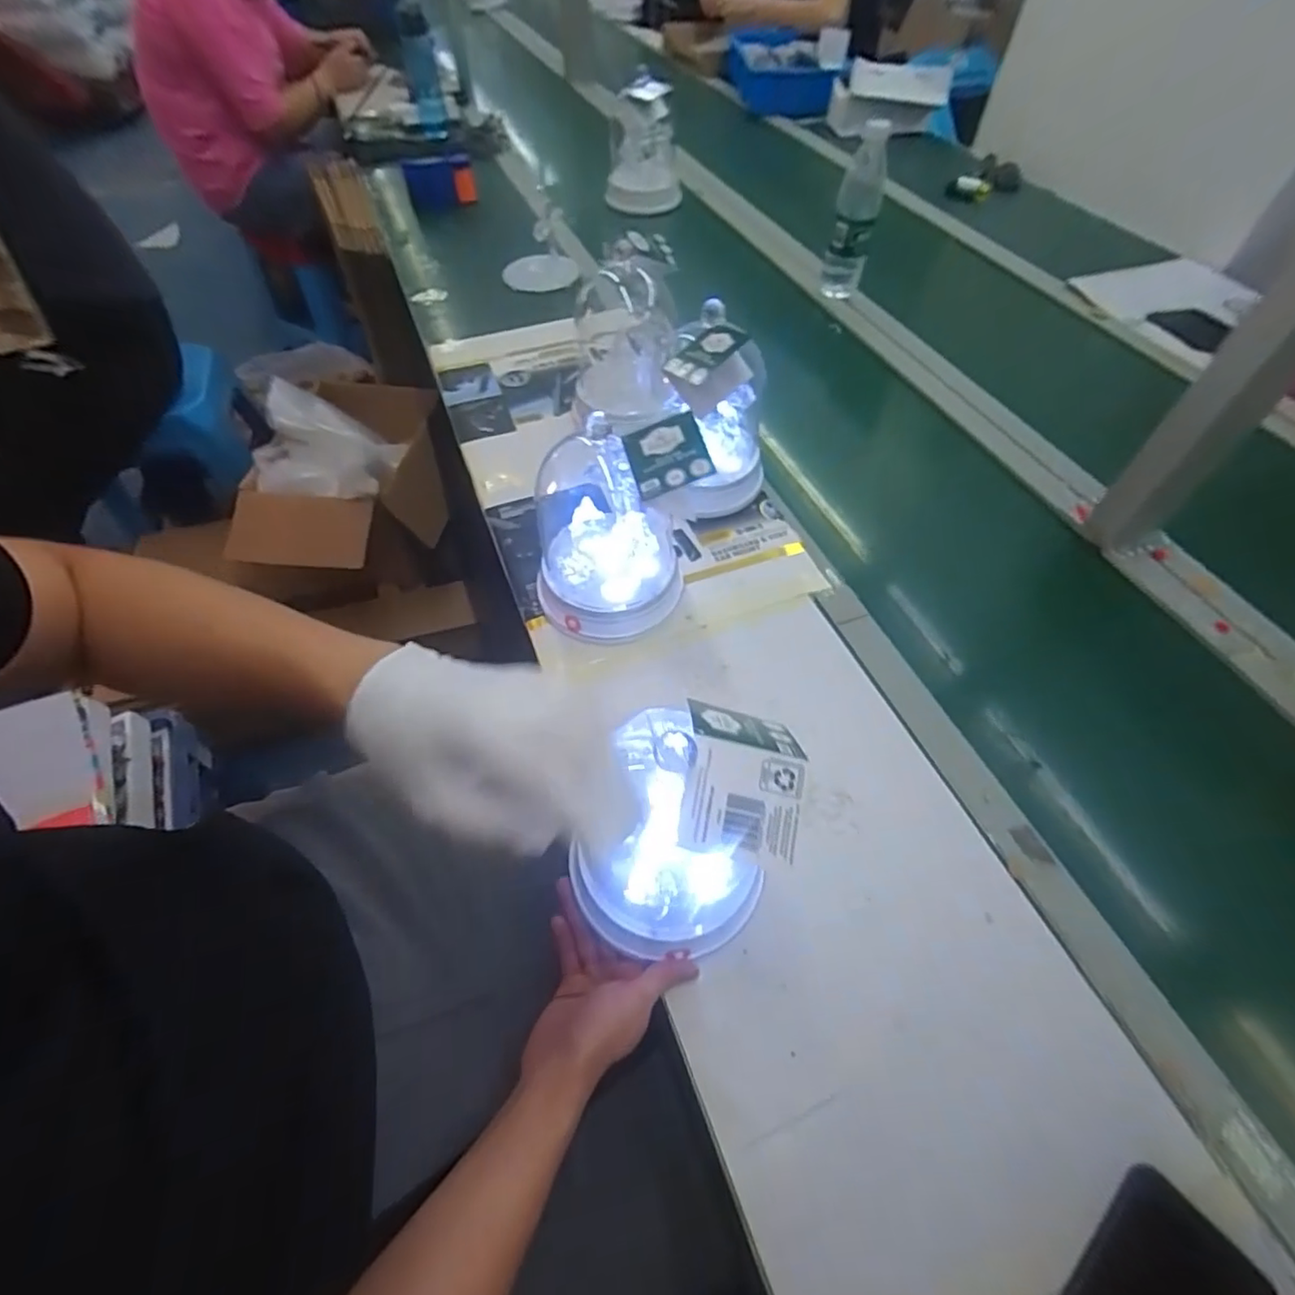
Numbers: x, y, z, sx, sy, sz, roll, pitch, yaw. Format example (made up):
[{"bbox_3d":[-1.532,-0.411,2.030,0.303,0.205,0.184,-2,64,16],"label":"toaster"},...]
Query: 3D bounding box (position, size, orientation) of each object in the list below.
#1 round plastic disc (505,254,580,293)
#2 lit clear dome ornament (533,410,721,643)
[{"bbox_3d":[-0.189,-0.662,1.065,0.129,0.015,0.091,-9,65,-3],"label":"round plastic disc"},{"bbox_3d":[-0.029,-0.125,0.578,0.169,0.202,0.158,-3,56,-2],"label":"lit clear dome ornament"}]

